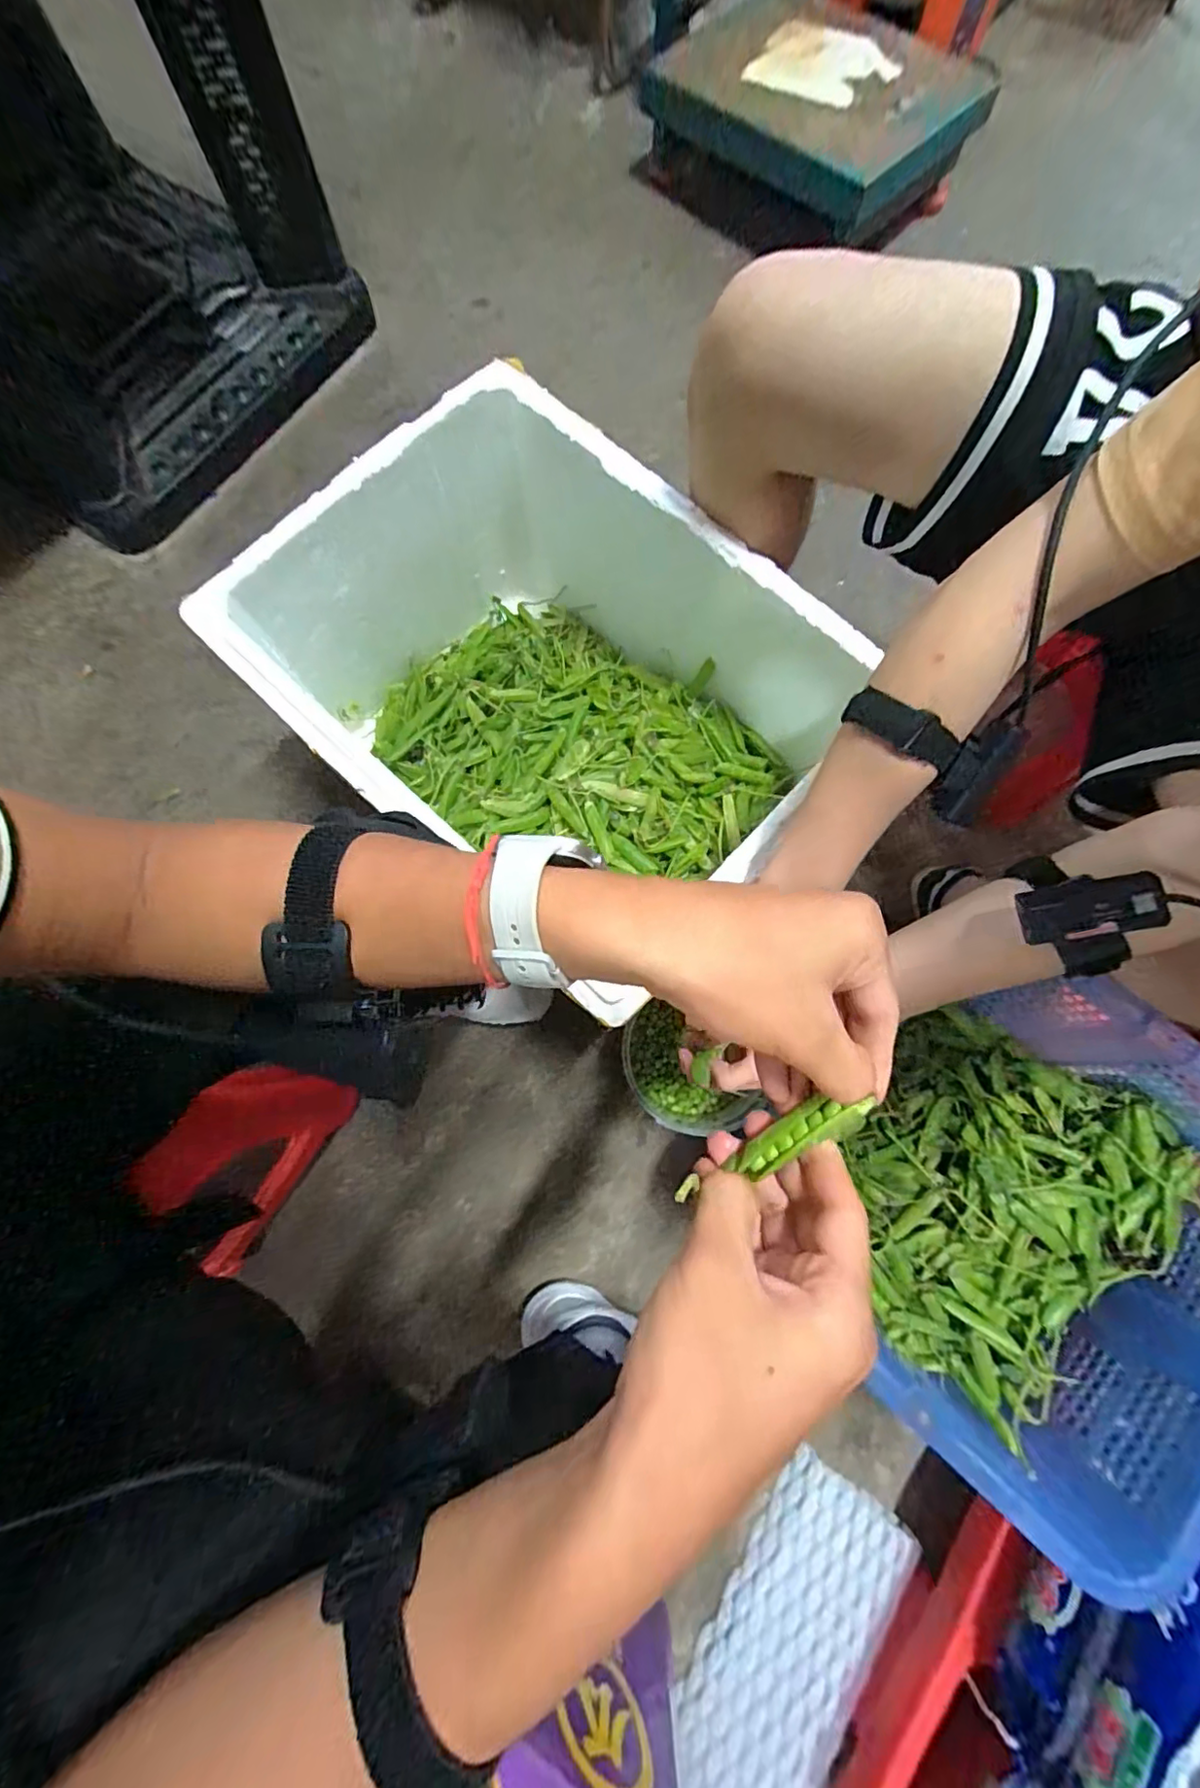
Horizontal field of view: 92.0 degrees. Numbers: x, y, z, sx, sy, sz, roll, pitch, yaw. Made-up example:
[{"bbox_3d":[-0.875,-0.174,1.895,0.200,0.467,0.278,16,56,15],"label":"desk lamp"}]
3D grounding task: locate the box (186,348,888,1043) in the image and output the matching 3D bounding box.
[{"bbox_3d":[-0.080,-0.233,0.673,0.554,0.262,0.430,37,79,9],"label":"box"}]

